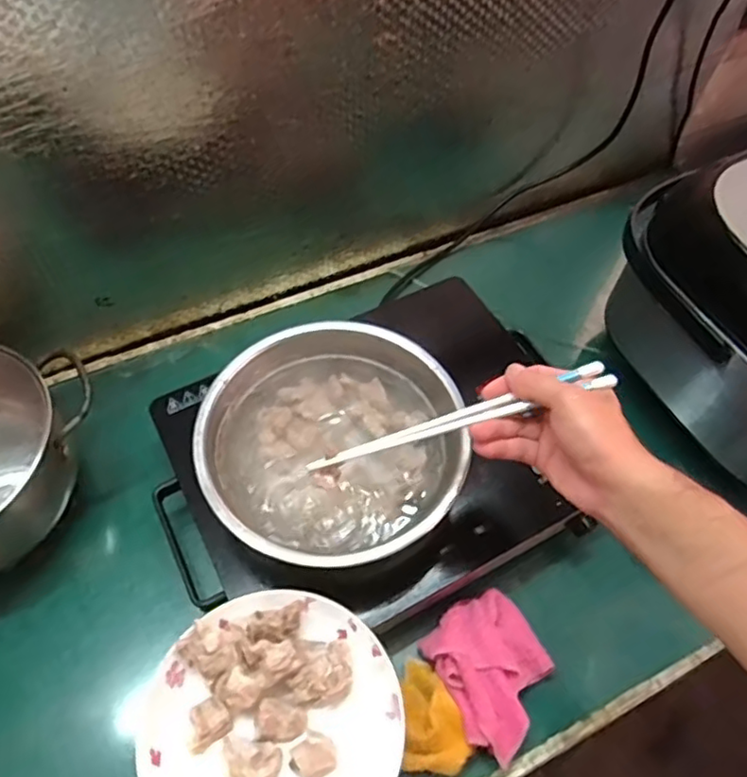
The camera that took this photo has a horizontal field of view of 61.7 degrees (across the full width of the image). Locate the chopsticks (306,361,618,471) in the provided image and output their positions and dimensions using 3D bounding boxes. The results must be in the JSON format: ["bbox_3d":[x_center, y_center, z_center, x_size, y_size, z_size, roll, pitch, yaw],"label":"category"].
[{"bbox_3d":[0.062,0.025,0.488,0.241,0.014,0.022,-19,56,16],"label":"chopsticks"}]

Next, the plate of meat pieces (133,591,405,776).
[{"bbox_3d":[-0.070,0.232,0.436,0.171,0.035,0.165,1,57,-2],"label":"plate of meat pieces"}]

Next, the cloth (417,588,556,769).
[{"bbox_3d":[0.109,0.246,0.551,0.100,0.033,0.122,-21,61,-16],"label":"cloth"}]

